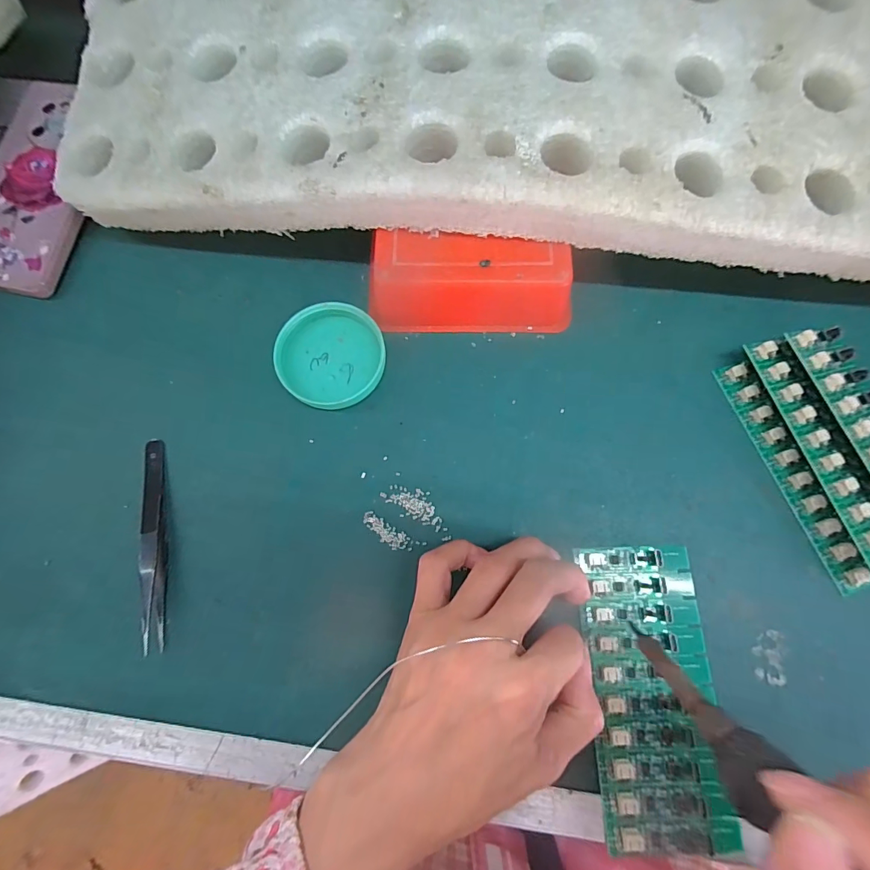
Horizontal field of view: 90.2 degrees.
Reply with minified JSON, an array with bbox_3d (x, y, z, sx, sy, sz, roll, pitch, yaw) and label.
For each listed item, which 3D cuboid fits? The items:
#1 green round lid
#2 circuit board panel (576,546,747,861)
[{"bbox_3d":[-0.064,-0.049,0.267,0.063,0.015,0.064,0,76,1],"label":"green round lid"},{"bbox_3d":[0.110,0.128,0.219,0.060,0.006,0.136,-1,73,1],"label":"circuit board panel"}]

